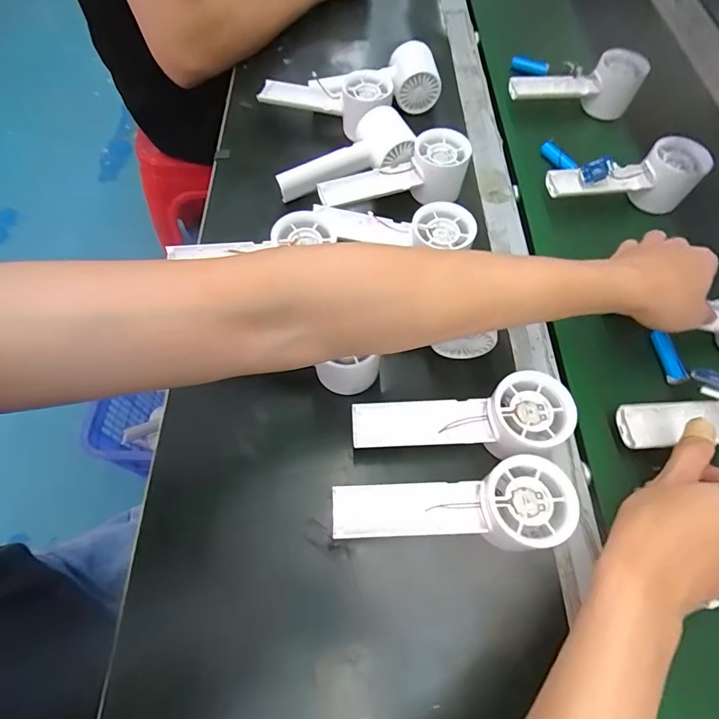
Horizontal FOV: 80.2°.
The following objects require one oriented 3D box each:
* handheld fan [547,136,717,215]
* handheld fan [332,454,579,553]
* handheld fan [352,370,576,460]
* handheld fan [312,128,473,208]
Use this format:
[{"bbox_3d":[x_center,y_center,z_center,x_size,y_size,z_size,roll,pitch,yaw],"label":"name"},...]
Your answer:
[{"bbox_3d":[0.285,-0.196,0.463,0.169,0.052,0.054,-5,62,-2],"label":"handheld fan"},{"bbox_3d":[0.063,0.107,0.294,0.159,0.040,0.056,-7,62,-3],"label":"handheld fan"},{"bbox_3d":[0.076,0.054,0.327,0.157,0.053,0.057,-8,62,-4],"label":"handheld fan"},{"bbox_3d":[0.038,-0.192,0.456,0.159,0.049,0.051,-15,62,6],"label":"handheld fan"}]

